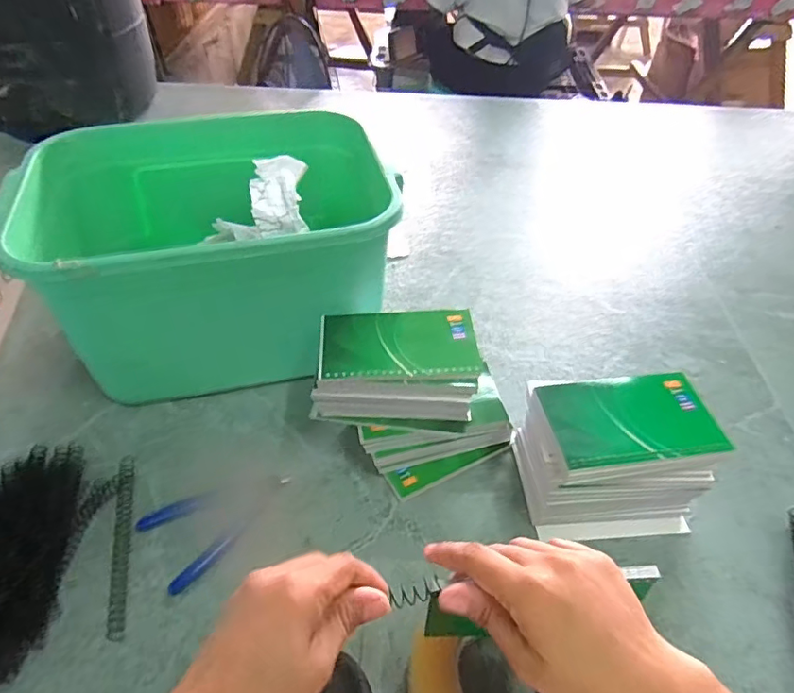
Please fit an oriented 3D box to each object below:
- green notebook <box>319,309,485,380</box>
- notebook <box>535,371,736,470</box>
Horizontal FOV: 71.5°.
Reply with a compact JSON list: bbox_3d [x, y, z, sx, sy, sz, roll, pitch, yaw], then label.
[{"bbox_3d":[0.002,-0.003,0.474,0.132,0.006,0.082,-2,42,-1],"label":"green notebook"},{"bbox_3d":[0.180,0.054,0.428,0.125,0.013,0.080,-2,46,-9],"label":"notebook"}]

